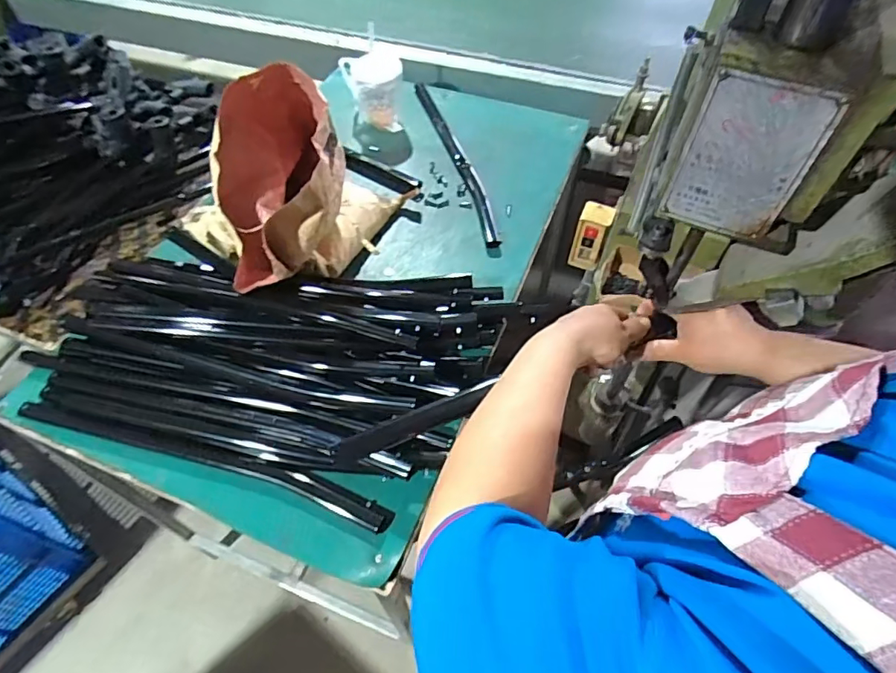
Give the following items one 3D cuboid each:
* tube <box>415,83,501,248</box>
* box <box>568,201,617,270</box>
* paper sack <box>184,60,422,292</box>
[{"bbox_3d":[0.015,-0.362,1.045,0.044,0.022,0.498,-14,55,-9],"label":"tube"},{"bbox_3d":[0.242,-0.166,0.896,0.052,0.115,0.043,18,56,14],"label":"box"},{"bbox_3d":[-0.200,-0.227,0.785,0.179,0.297,0.299,7,54,7],"label":"paper sack"}]

